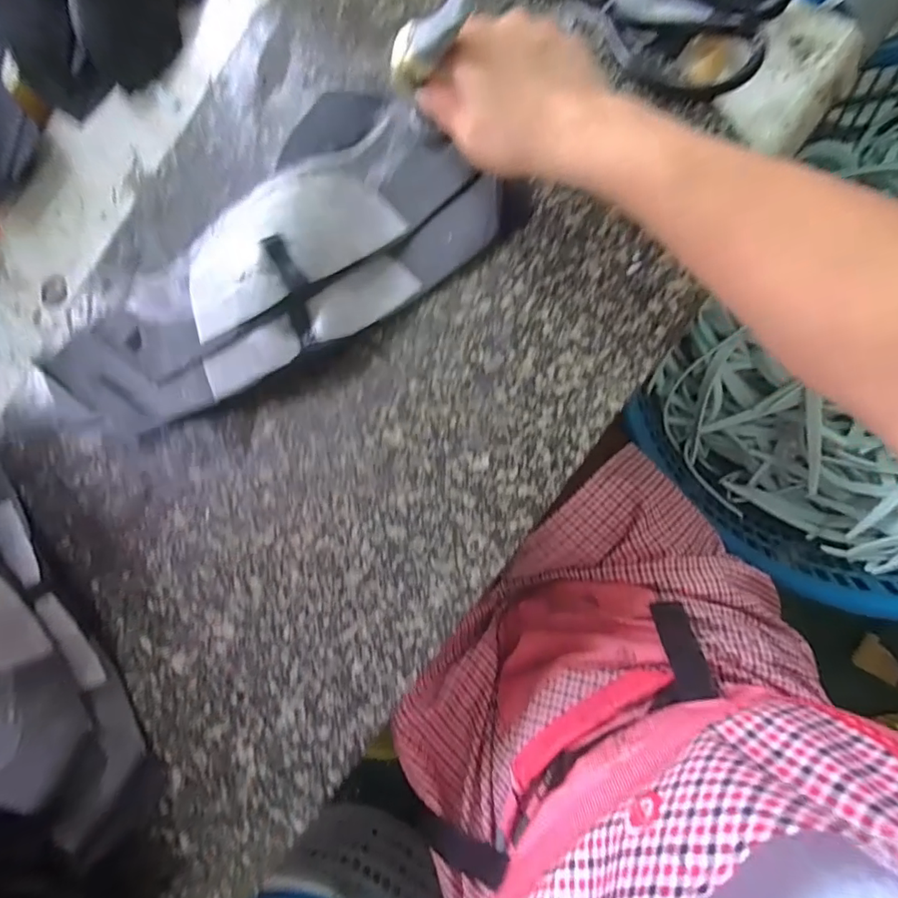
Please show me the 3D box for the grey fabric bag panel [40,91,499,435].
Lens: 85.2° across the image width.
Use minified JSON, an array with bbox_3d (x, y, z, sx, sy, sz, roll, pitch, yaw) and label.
[{"bbox_3d":[-0.145,-0.125,0.329,0.337,0.052,0.153,-29,84,7],"label":"grey fabric bag panel"}]

